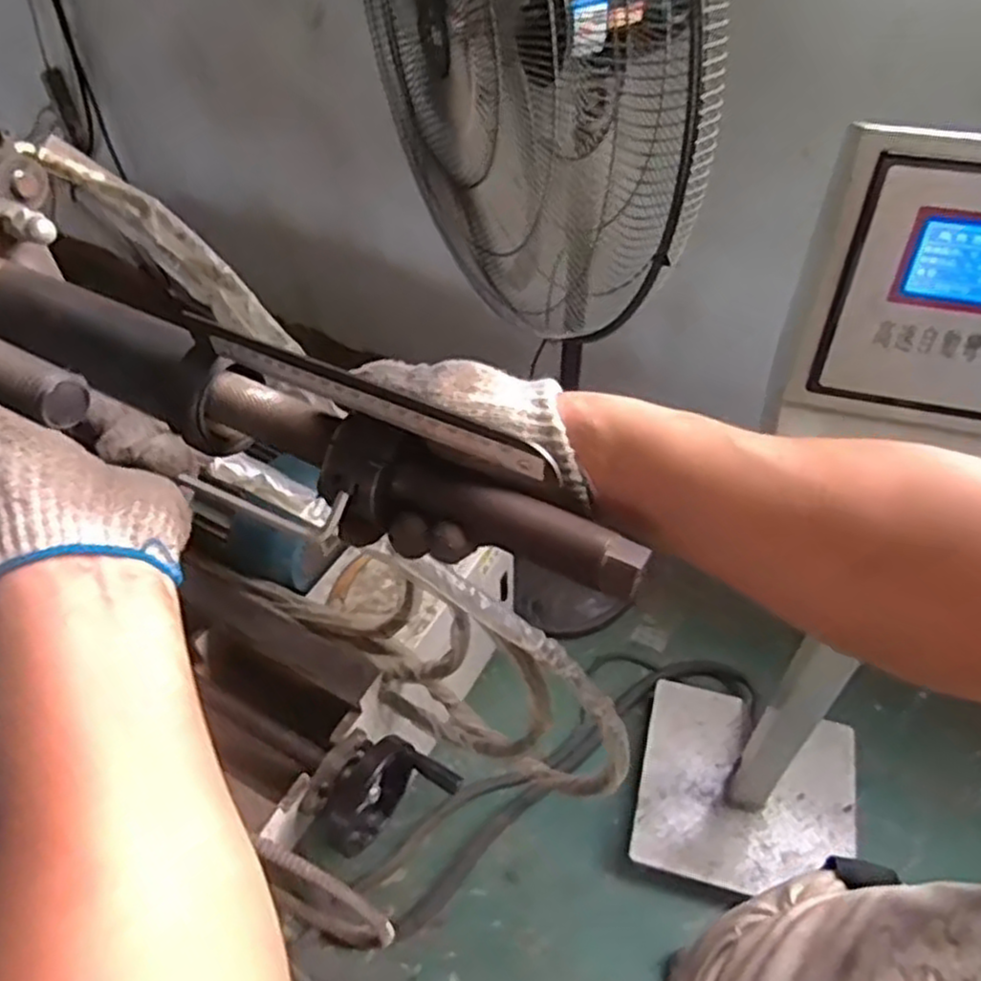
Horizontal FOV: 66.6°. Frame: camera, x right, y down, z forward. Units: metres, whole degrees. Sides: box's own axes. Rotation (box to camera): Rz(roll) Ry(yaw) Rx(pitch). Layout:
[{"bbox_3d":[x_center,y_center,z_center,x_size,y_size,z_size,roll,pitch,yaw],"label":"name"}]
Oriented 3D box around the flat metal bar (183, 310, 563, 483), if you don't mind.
[{"bbox_3d":[-0.071,-0.050,0.390,0.220,0.026,0.010,24,54,18],"label":"flat metal bar"}]

